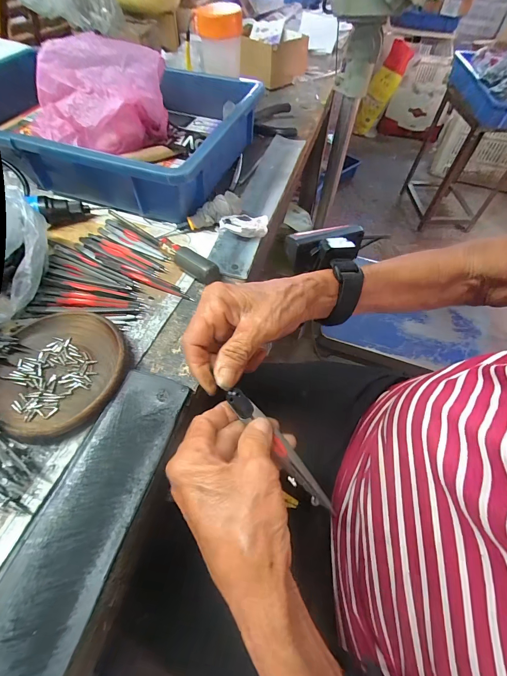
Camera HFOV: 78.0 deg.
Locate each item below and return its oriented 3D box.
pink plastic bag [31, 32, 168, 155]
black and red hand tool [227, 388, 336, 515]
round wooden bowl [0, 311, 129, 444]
[{"bbox_3d":[-0.216,-0.323,0.435,0.188,0.111,0.110,-13,57,-10],"label":"pink plastic bag"},{"bbox_3d":[0.019,0.080,0.226,0.013,0.007,0.108,-39,86,-26],"label":"black and red hand tool"},{"bbox_3d":[-0.163,0.027,0.266,0.108,0.019,0.107,1,56,-1],"label":"round wooden bowl"}]

